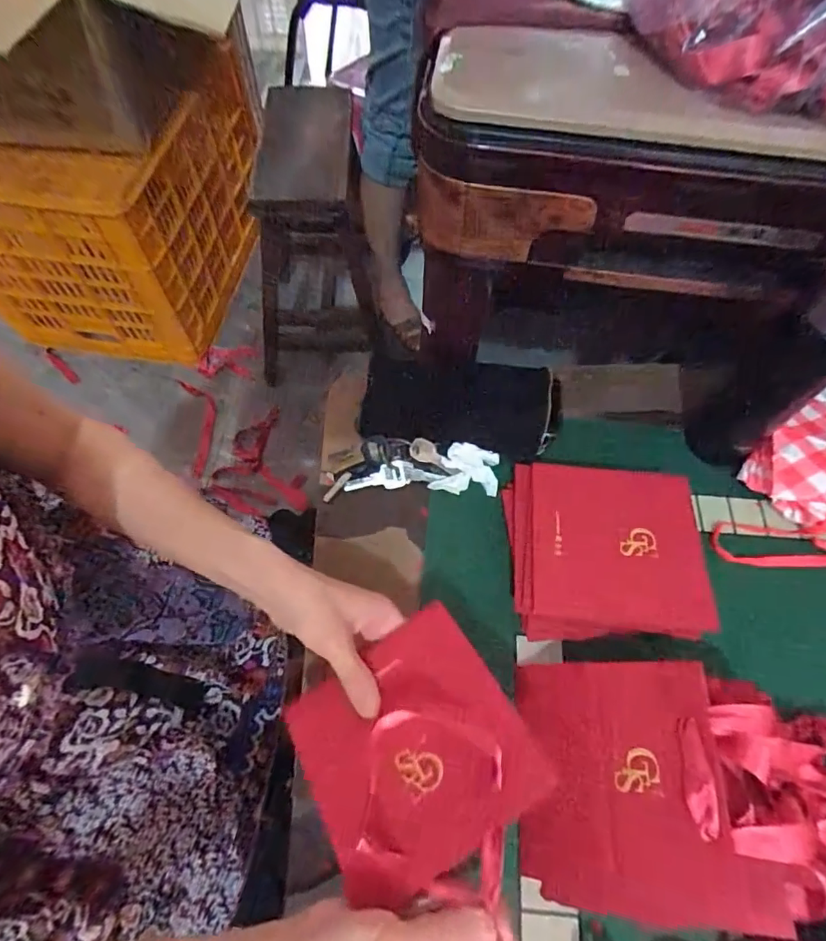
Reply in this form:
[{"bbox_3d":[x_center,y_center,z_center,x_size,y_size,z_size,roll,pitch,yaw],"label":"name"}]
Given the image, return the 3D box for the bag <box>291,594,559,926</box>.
[{"bbox_3d":[0.000,0.186,0.328,0.135,0.010,0.152,-33,52,-7],"label":"bag"}]

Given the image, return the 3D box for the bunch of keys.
[{"bbox_3d":[-0.004,-0.001,0.508,0.172,0.038,0.050,1,63,-1],"label":"bunch of keys"}]

